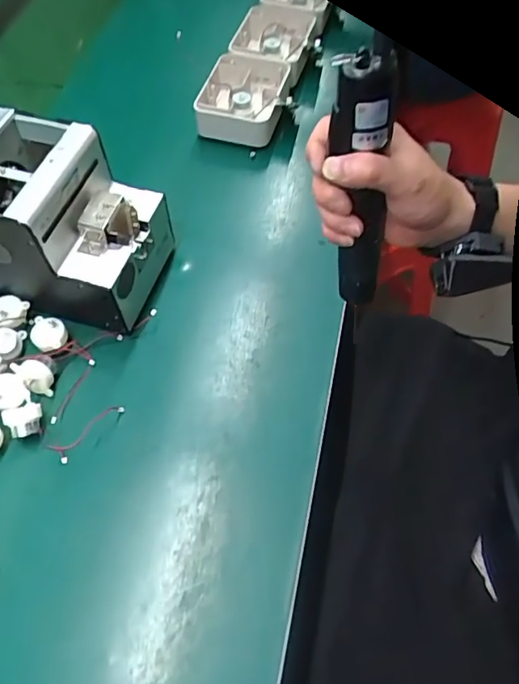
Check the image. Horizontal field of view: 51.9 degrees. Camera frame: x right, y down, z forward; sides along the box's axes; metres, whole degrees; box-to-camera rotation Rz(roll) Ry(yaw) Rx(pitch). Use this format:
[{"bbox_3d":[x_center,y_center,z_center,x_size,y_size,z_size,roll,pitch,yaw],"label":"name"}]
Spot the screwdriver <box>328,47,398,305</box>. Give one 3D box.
[{"bbox_3d":[0.074,-0.108,0.396,0.035,0.196,0.028,-24,47,-13],"label":"screwdriver"}]

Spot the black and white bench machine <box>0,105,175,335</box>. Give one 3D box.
[{"bbox_3d":[-0.197,-0.115,0.516,0.175,0.144,0.127,16,62,8],"label":"black and white bench machine"}]

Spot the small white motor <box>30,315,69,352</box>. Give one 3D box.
[{"bbox_3d":[-0.205,-0.006,0.519,0.038,0.024,0.032,11,62,5],"label":"small white motor"}]

